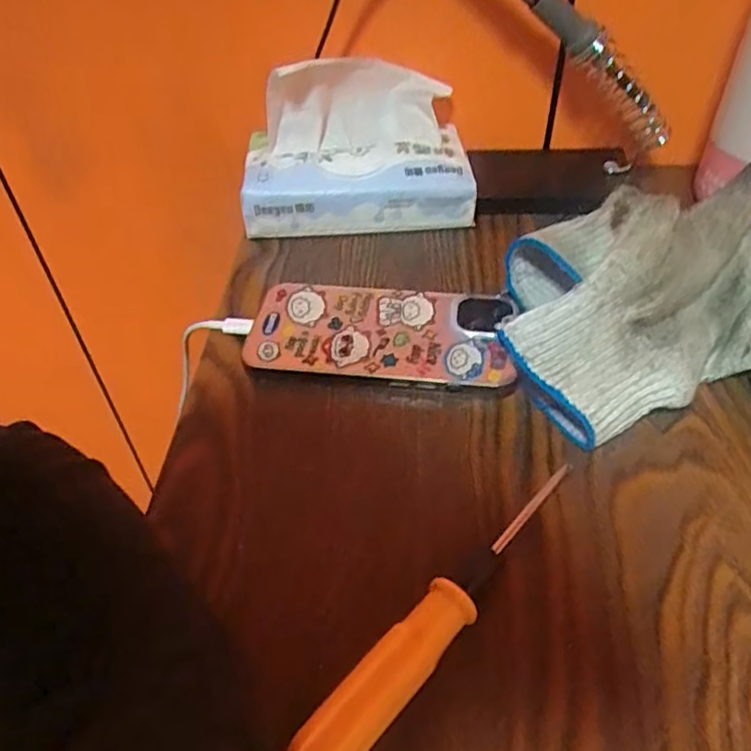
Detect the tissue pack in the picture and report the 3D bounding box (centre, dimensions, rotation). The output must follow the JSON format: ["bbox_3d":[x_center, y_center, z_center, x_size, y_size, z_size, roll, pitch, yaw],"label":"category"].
[{"bbox_3d":[-0.014,-0.158,0.420,0.151,0.100,0.084,-7,45,-4],"label":"tissue pack"}]

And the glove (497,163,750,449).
[{"bbox_3d":[0.149,-0.045,0.311,0.182,0.068,0.115,-10,46,-8],"label":"glove"}]

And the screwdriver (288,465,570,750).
[{"bbox_3d":[0.027,0.086,0.237,0.019,0.024,0.148,32,54,29],"label":"screwdriver"}]

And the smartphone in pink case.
[{"bbox_3d":[0.003,-0.023,0.344,0.137,0.013,0.064,3,45,5],"label":"smartphone in pink case"}]

